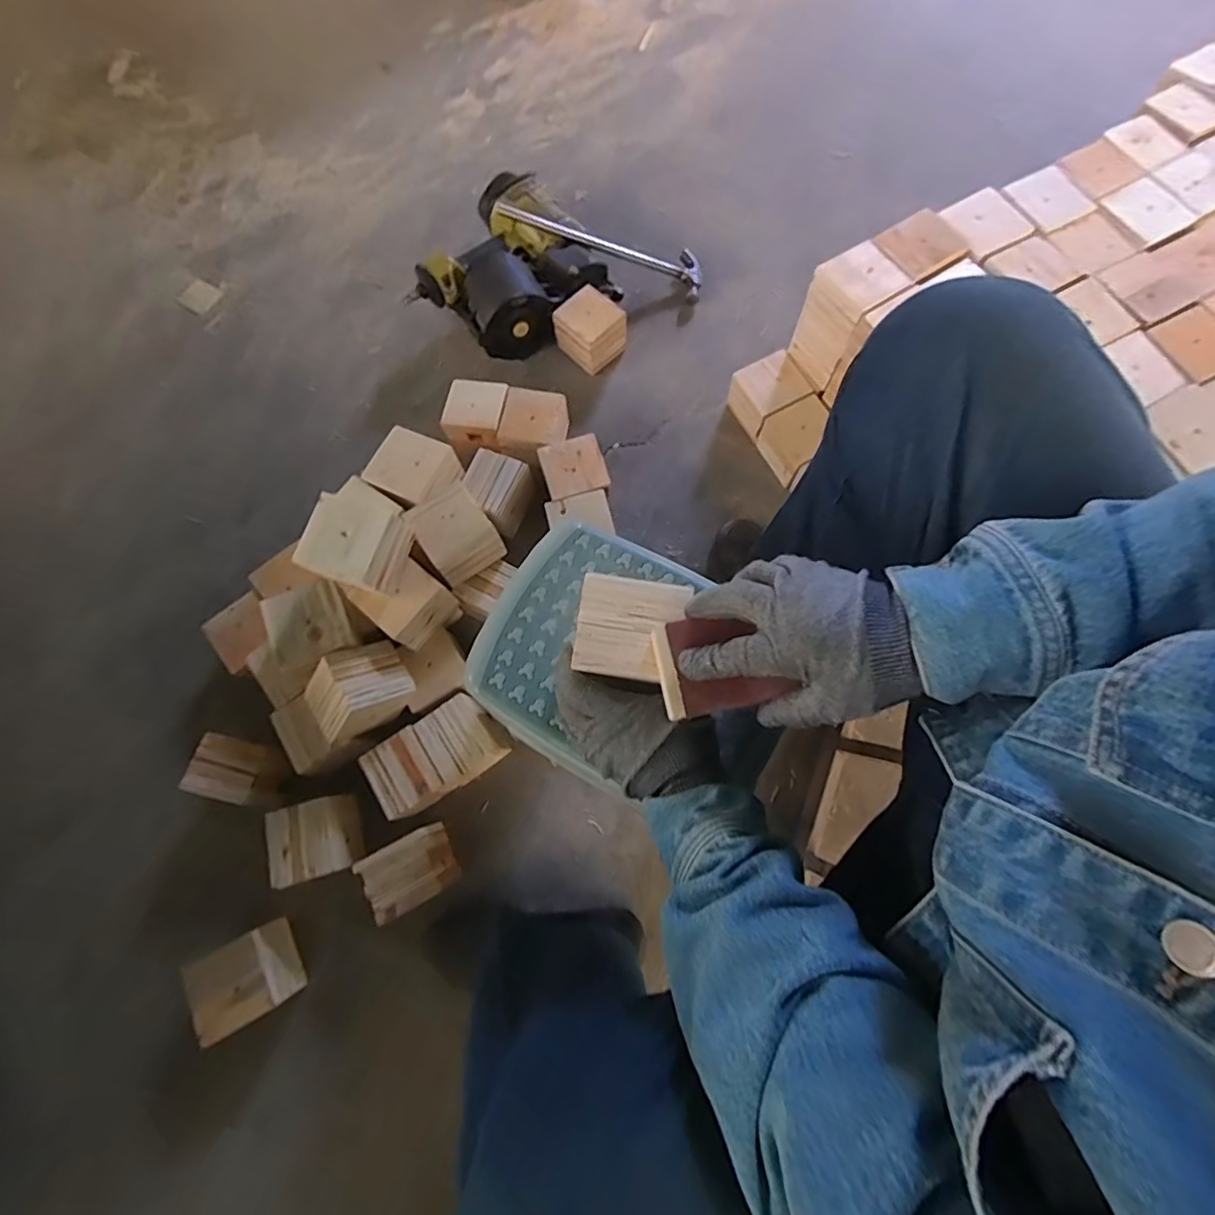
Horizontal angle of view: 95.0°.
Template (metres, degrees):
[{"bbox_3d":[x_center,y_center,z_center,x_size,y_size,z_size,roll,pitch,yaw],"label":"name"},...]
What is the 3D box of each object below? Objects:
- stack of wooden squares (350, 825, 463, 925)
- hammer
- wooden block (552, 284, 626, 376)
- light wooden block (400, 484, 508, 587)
[{"bbox_3d":[-0.265,0.351,0.744,0.104,0.080,0.084,-29,75,-6],"label":"stack of wooden squares"},{"bbox_3d":[-0.005,-0.643,0.989,0.377,0.026,0.099,10,74,-17],"label":"hammer"},{"bbox_3d":[-0.027,-0.484,0.979,0.092,0.088,0.100,-39,77,-9],"label":"wooden block"},{"bbox_3d":[-0.214,-0.105,0.792,0.097,0.066,0.106,-32,76,-7],"label":"light wooden block"}]

